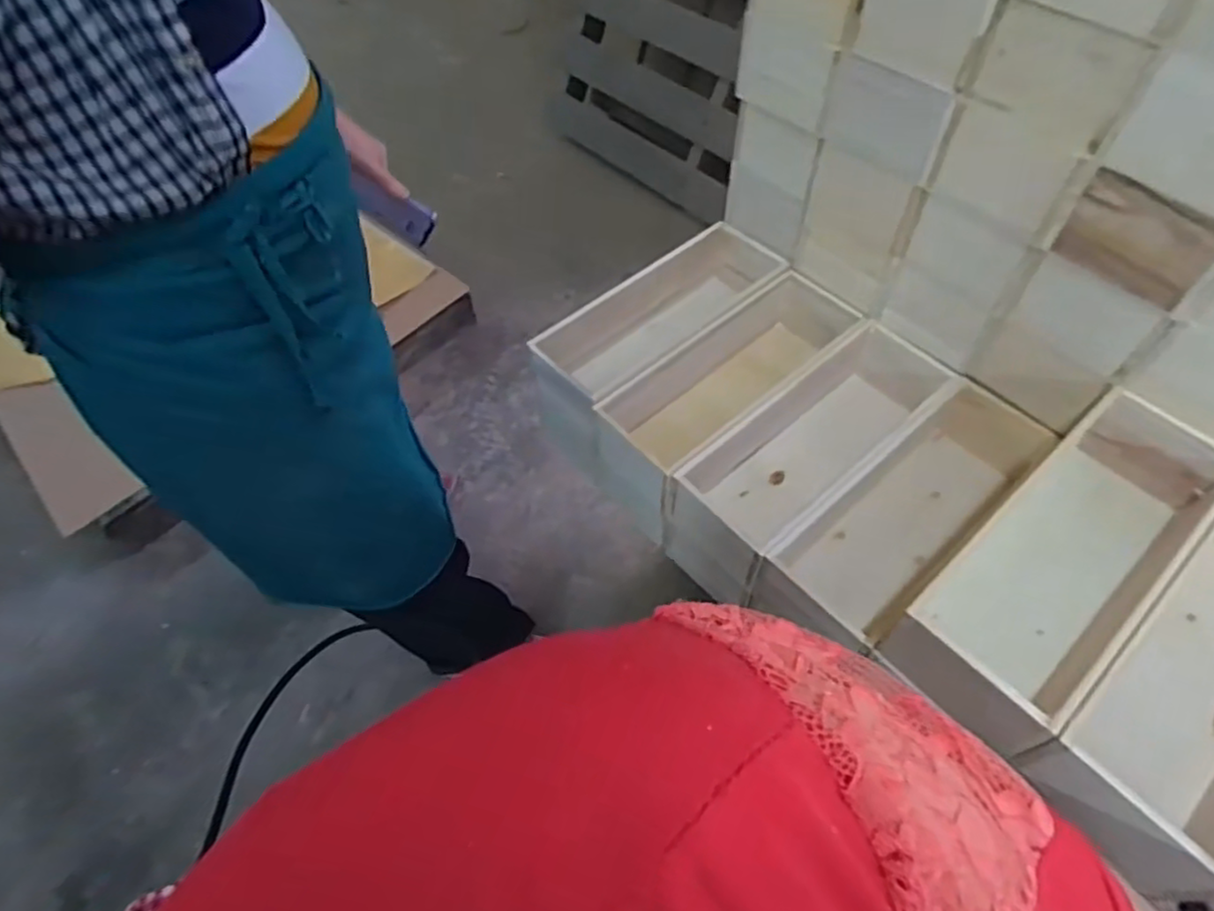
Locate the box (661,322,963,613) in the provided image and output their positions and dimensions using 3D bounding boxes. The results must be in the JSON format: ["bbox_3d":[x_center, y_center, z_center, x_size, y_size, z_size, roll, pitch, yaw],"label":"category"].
[{"bbox_3d":[0.236,0.002,0.811,0.335,0.131,0.131,-36,62,-22],"label":"box"}]

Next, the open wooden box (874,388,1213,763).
[{"bbox_3d":[0.405,0.096,0.622,0.344,0.111,0.120,-37,63,-22],"label":"open wooden box"}]

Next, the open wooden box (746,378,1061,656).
[{"bbox_3d":[0.328,0.050,0.758,0.121,0.103,0.385,39,64,24],"label":"open wooden box"}]

